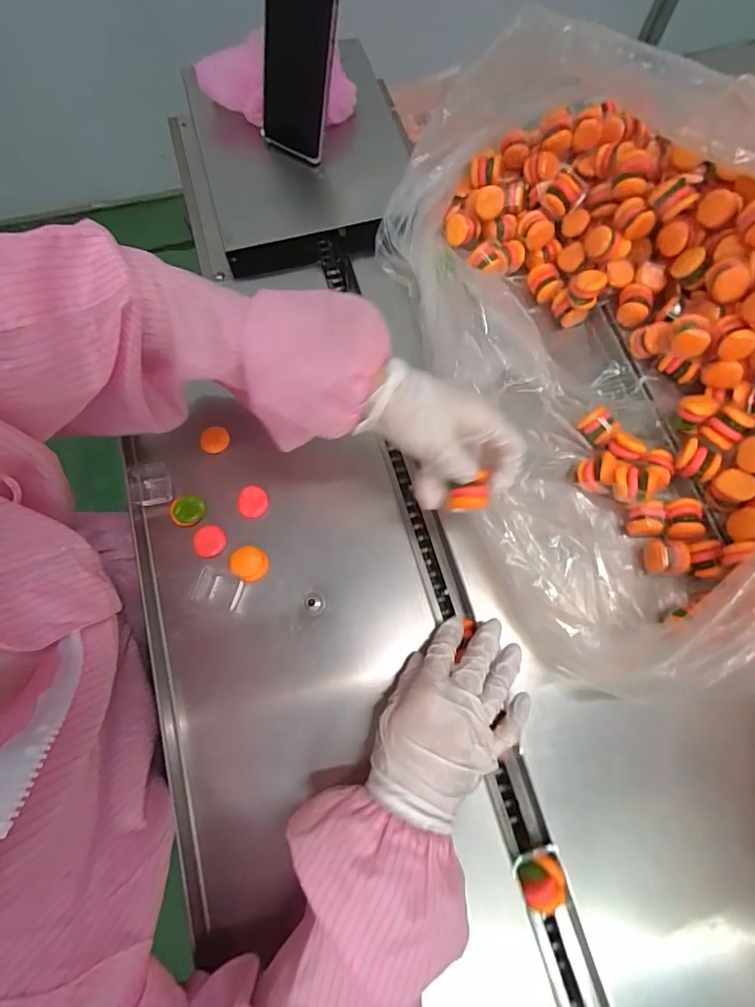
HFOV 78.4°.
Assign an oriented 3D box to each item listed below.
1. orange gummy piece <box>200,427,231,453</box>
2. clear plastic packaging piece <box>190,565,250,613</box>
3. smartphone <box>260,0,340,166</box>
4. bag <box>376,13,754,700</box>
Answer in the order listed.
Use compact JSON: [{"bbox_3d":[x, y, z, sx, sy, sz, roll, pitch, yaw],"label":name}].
[{"bbox_3d":[-0.157,-0.060,0.450,0.028,0.021,0.020,-39,77,-13],"label":"orange gummy piece"},{"bbox_3d":[-0.136,0.075,0.404,0.040,0.022,0.029,16,73,4],"label":"clear plastic packaging piece"},{"bbox_3d":[-0.082,-0.450,0.463,0.086,0.168,0.010,34,57,6],"label":"smartphone"},{"bbox_3d":[0.246,-0.141,0.386,0.399,0.200,0.541,-5,73,-3],"label":"bag"}]

